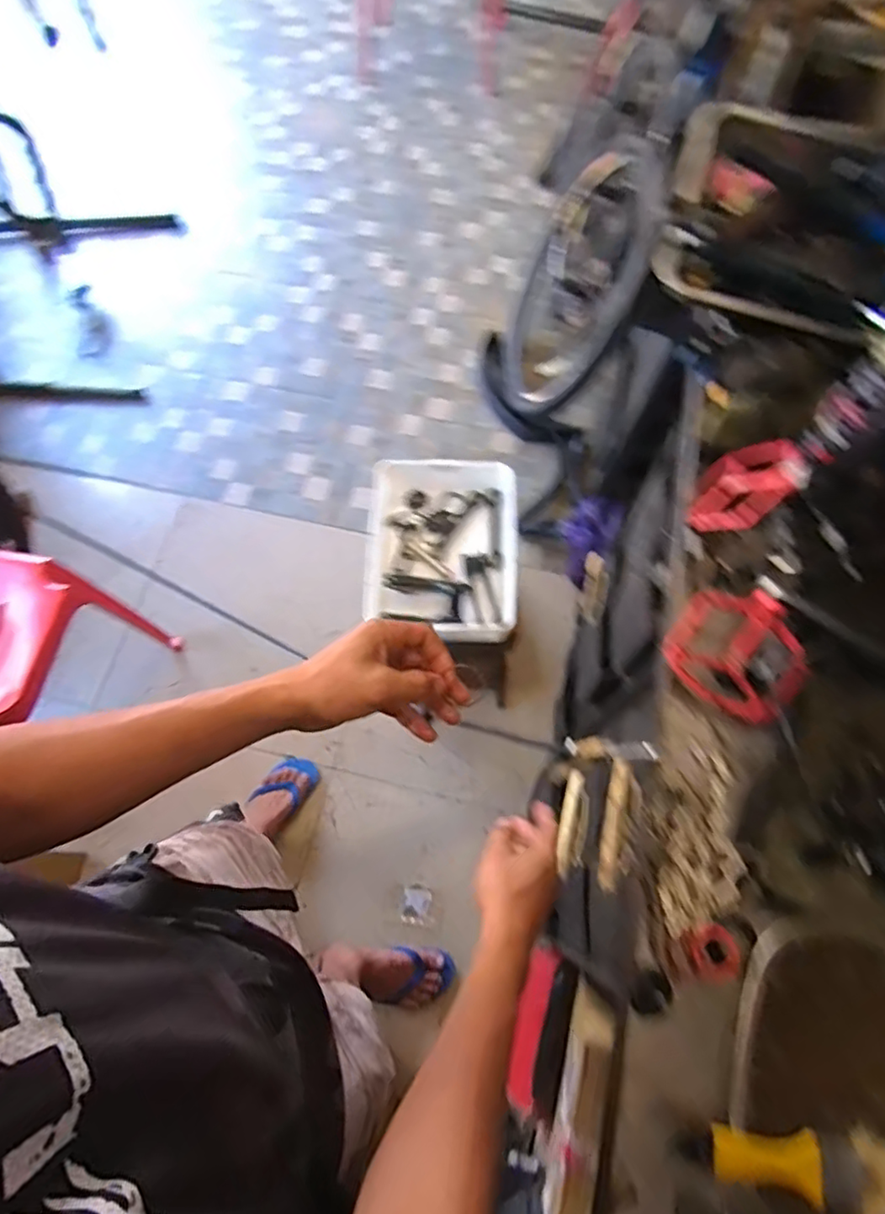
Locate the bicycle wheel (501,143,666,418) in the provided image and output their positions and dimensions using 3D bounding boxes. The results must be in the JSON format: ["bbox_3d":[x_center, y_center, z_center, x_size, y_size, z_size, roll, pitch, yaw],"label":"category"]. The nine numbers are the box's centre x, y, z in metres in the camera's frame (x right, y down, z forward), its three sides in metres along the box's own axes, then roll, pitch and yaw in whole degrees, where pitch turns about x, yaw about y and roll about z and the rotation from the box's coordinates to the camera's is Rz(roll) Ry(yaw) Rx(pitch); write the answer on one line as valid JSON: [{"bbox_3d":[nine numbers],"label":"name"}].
[{"bbox_3d":[0.307,-0.794,1.600,0.090,0.588,0.639,16,82,-24],"label":"bicycle wheel"}]

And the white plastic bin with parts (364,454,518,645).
[{"bbox_3d":[-0.001,-0.103,1.127,0.272,0.099,0.351,1,69,1],"label":"white plastic bin with parts"}]

